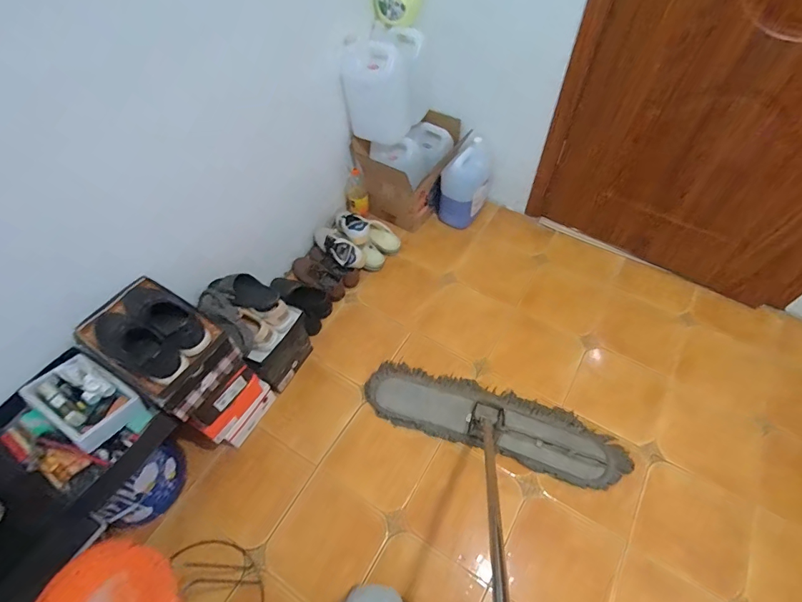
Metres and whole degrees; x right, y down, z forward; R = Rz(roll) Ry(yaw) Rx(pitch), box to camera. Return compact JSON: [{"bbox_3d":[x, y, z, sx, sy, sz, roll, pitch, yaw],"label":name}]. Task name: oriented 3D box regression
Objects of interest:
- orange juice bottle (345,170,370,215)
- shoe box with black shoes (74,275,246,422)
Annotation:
[{"bbox_3d":[-0.200,-0.483,1.893,0.098,0.204,0.081,-12,56,-5],"label":"orange juice bottle"},{"bbox_3d":[-0.637,0.105,1.105,0.330,0.255,0.221,27,59,20],"label":"shoe box with black shoes"}]

